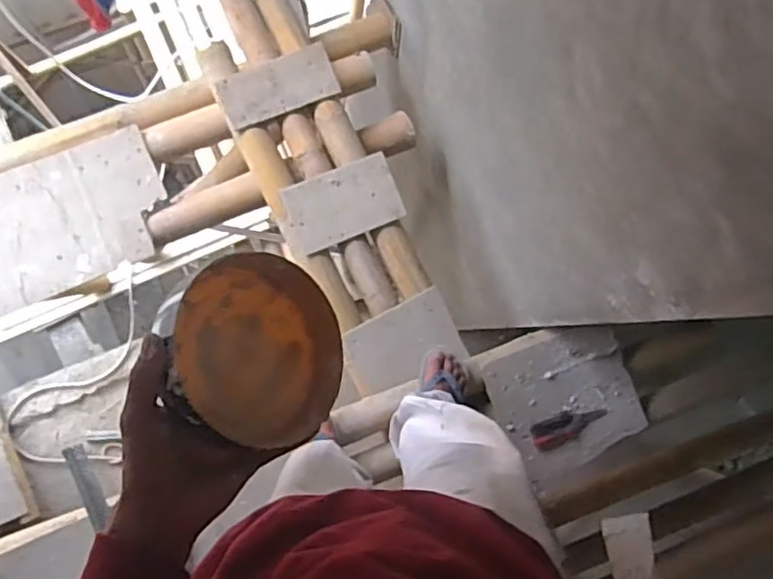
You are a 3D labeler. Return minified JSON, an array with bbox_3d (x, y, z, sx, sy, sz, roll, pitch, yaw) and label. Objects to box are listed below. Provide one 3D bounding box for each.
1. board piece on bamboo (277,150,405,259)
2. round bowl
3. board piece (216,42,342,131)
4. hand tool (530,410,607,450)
[{"bbox_3d":[-0.094,-0.191,1.436,0.242,0.016,0.155,-21,94,2],"label":"board piece on bamboo"},{"bbox_3d":[-0.099,0.048,0.495,0.144,0.029,0.144,16,64,-38],"label":"round bowl"},{"bbox_3d":[-0.237,-0.451,1.425,0.250,0.018,0.115,-22,98,-7],"label":"board piece"},{"bbox_3d":[0.403,0.307,1.425,0.176,0.032,0.066,-15,87,-8],"label":"hand tool"}]

